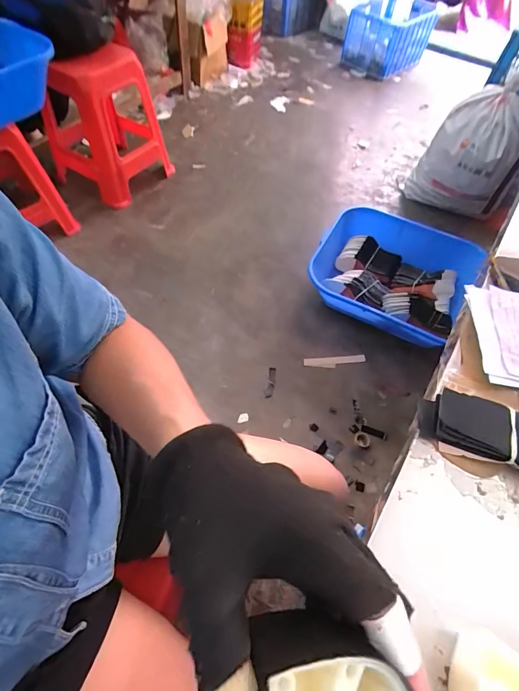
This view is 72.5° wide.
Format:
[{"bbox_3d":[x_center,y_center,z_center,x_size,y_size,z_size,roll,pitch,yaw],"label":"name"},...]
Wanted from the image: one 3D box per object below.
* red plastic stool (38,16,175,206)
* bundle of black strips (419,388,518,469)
[{"bbox_3d":[-0.657,-0.947,1.477,0.381,0.518,0.390,20,58,9],"label":"red plastic stool"},{"bbox_3d":[0.258,0.087,0.330,0.187,0.055,0.056,21,58,10],"label":"bundle of black strips"}]

